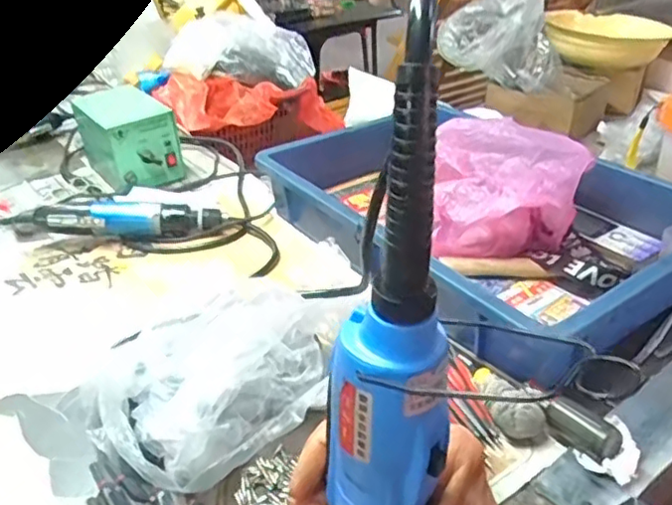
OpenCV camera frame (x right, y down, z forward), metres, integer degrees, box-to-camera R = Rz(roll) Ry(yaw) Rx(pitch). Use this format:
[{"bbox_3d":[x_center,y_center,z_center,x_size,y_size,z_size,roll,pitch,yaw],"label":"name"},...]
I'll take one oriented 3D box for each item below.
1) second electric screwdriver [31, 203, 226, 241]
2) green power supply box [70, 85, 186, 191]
[{"bbox_3d":[-0.238,-0.038,0.709,0.204,0.039,0.032,-5,32,-5],"label":"second electric screwdriver"},{"bbox_3d":[-0.286,-0.160,0.851,0.092,0.088,0.144,-24,38,-31],"label":"green power supply box"}]

